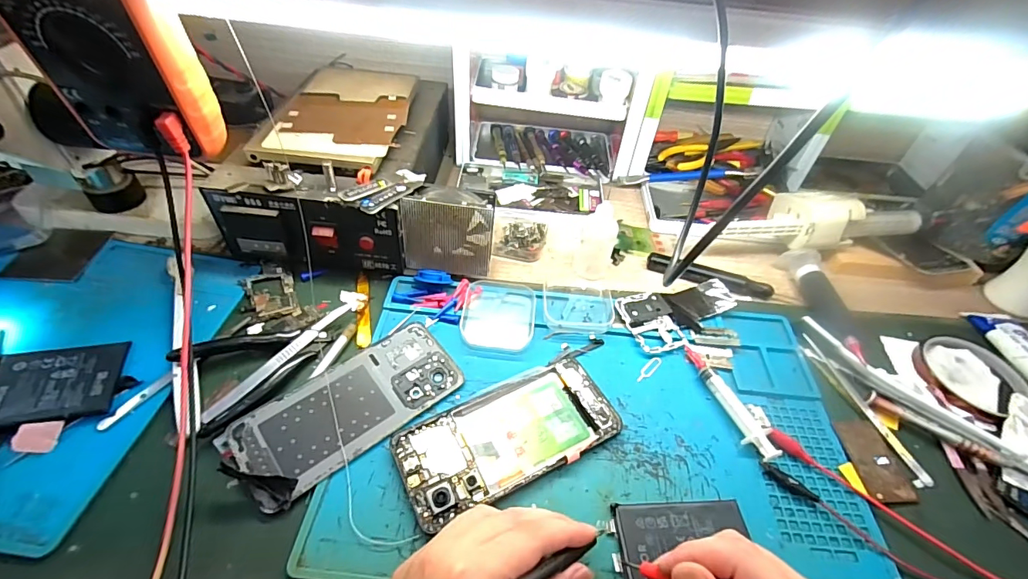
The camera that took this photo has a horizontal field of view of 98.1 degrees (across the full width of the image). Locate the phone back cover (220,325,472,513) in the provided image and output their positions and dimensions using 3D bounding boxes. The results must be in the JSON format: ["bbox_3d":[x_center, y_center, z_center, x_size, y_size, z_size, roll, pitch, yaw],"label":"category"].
[{"bbox_3d":[-0.121,0.086,0.331,0.162,0.009,0.071,-32,58,-29],"label":"phone back cover"}]

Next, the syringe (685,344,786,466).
[{"bbox_3d":[0.170,0.087,0.356,0.019,0.013,0.102,-13,51,-17],"label":"syringe"}]

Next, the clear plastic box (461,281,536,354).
[{"bbox_3d":[-0.013,0.021,0.398,0.063,0.020,0.070,5,48,-1],"label":"clear plastic box"}]

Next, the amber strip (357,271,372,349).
[{"bbox_3d":[-0.135,0.017,0.402,0.012,0.004,0.084,-6,49,-11],"label":"amber strip"}]

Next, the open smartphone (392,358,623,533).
[{"bbox_3d":[-0.003,0.105,0.327,0.157,0.009,0.074,-20,53,-21],"label":"open smartphone"}]

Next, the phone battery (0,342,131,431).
[{"bbox_3d":[-0.332,0.068,0.319,0.079,0.005,0.065,-2,46,-21],"label":"phone battery"}]

